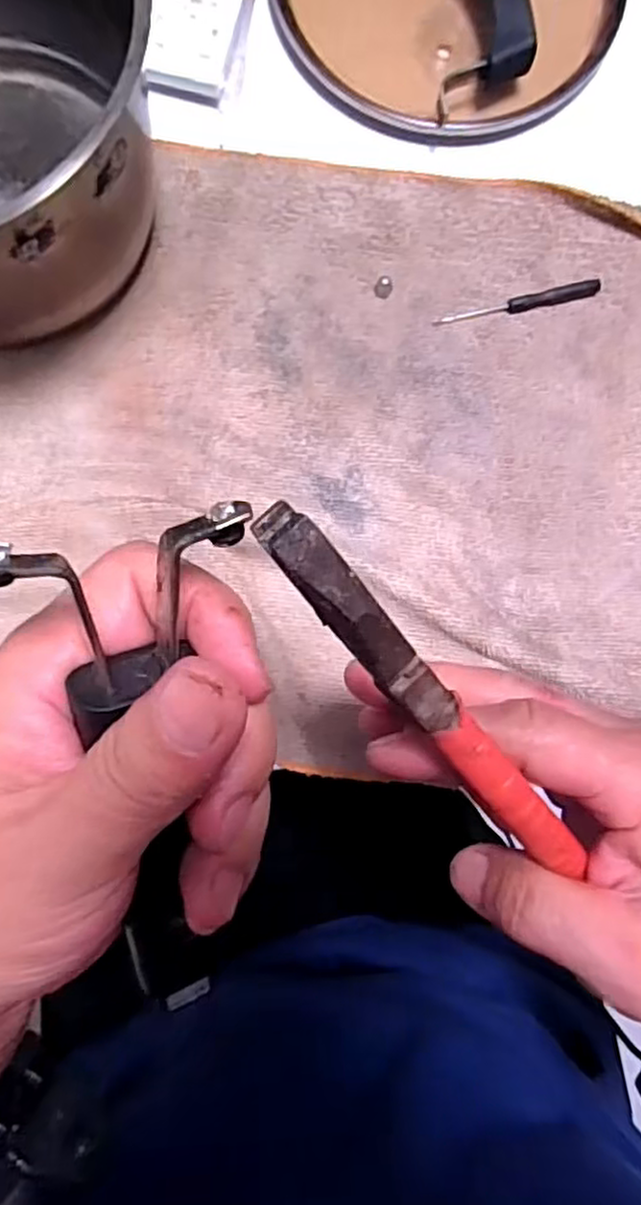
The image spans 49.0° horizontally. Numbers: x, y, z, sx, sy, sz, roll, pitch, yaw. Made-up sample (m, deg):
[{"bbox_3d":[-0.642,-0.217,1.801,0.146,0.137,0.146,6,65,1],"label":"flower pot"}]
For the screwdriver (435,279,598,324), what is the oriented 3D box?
[{"bbox_3d":[0.097,-0.145,0.342,0.081,0.007,0.008,-14,86,-4],"label":"screwdriver"}]

